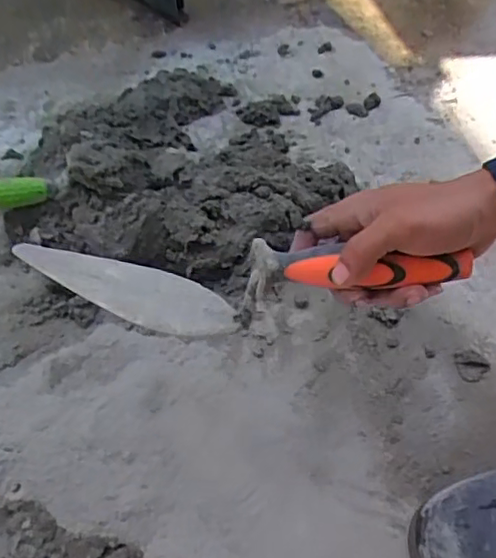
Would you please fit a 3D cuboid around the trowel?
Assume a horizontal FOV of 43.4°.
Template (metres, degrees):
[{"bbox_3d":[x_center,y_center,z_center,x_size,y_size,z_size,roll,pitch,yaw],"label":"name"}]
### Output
[{"bbox_3d":[-0.005,0.008,0.431,0.297,0.065,0.064,-2,55,10],"label":"trowel"}]

